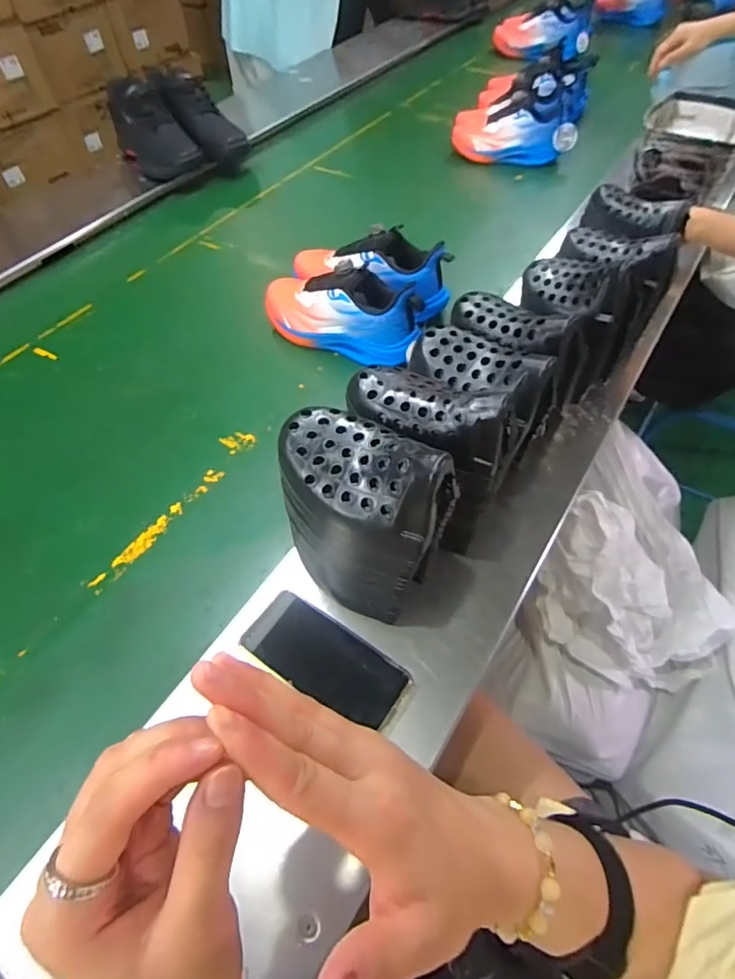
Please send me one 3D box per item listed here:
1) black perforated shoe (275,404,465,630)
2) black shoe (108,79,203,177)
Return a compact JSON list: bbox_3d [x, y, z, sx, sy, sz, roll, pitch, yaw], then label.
[{"bbox_3d":[-0.006,0.031,0.444,0.156,0.196,0.074,25,59,19],"label":"black perforated shoe"},{"bbox_3d":[-0.485,-0.813,1.134,0.134,0.144,0.228,-29,58,-18],"label":"black shoe"}]

